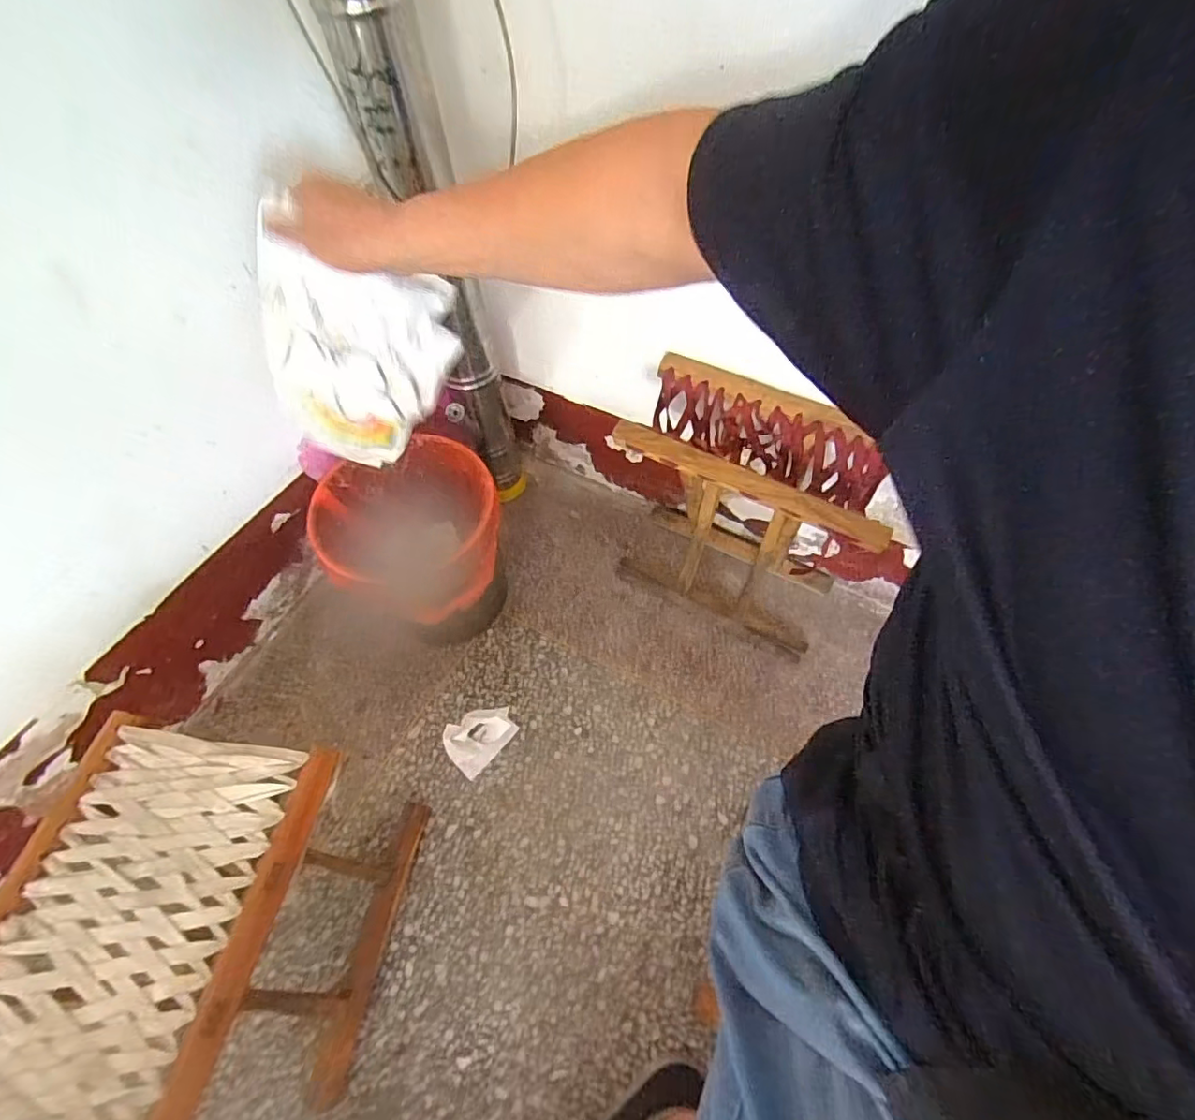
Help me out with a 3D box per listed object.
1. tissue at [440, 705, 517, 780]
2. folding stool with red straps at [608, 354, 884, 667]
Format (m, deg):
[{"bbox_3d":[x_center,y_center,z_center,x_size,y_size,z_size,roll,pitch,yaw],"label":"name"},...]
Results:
[{"bbox_3d":[-0.174,0.255,0.841,0.075,0.021,0.100,34,64,21],"label":"tissue"},{"bbox_3d":[0.204,-0.053,0.829,0.321,0.366,0.176,25,61,16],"label":"folding stool with red straps"}]

